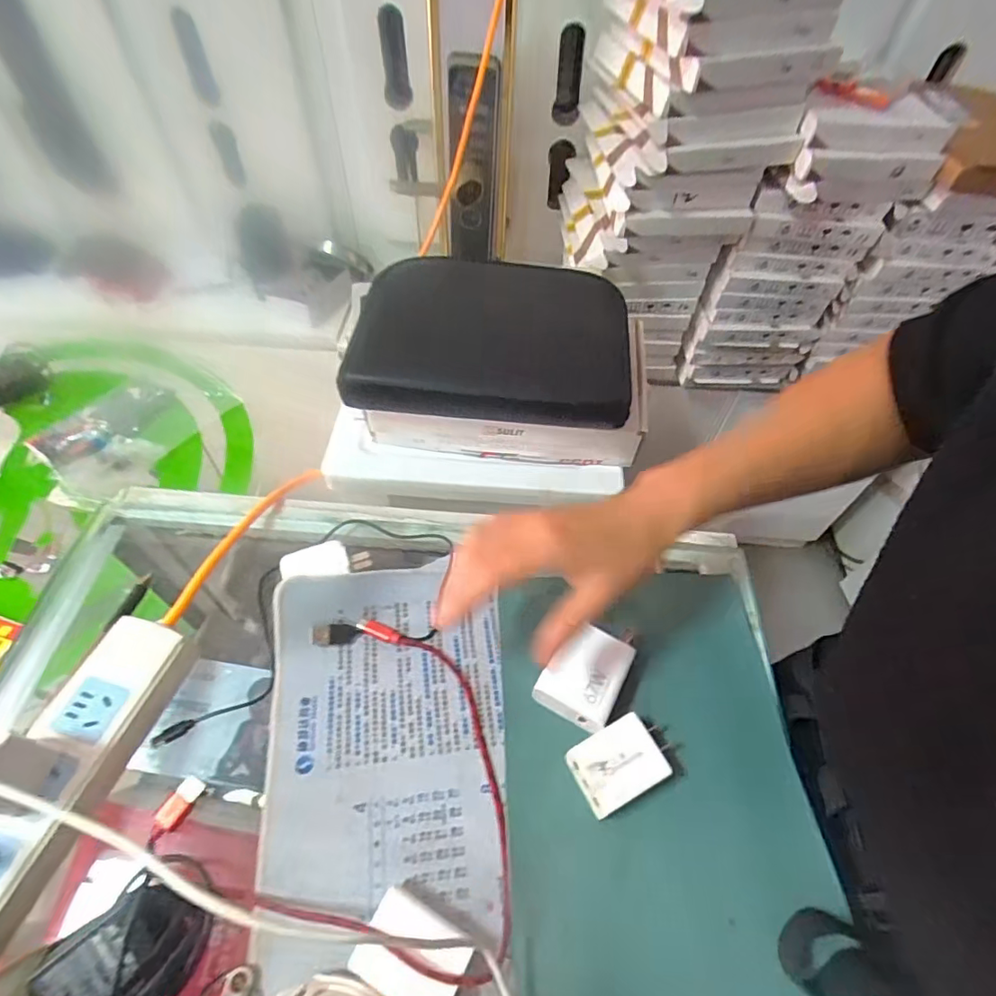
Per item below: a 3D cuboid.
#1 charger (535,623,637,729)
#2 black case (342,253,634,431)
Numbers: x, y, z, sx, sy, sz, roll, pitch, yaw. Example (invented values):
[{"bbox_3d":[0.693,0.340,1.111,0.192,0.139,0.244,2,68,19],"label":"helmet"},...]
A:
[{"bbox_3d":[0.057,0.118,0.356,0.047,0.026,0.060,26,57,16],"label":"charger"},{"bbox_3d":[-0.001,-0.158,0.516,0.247,0.055,0.175,5,53,1],"label":"black case"}]

